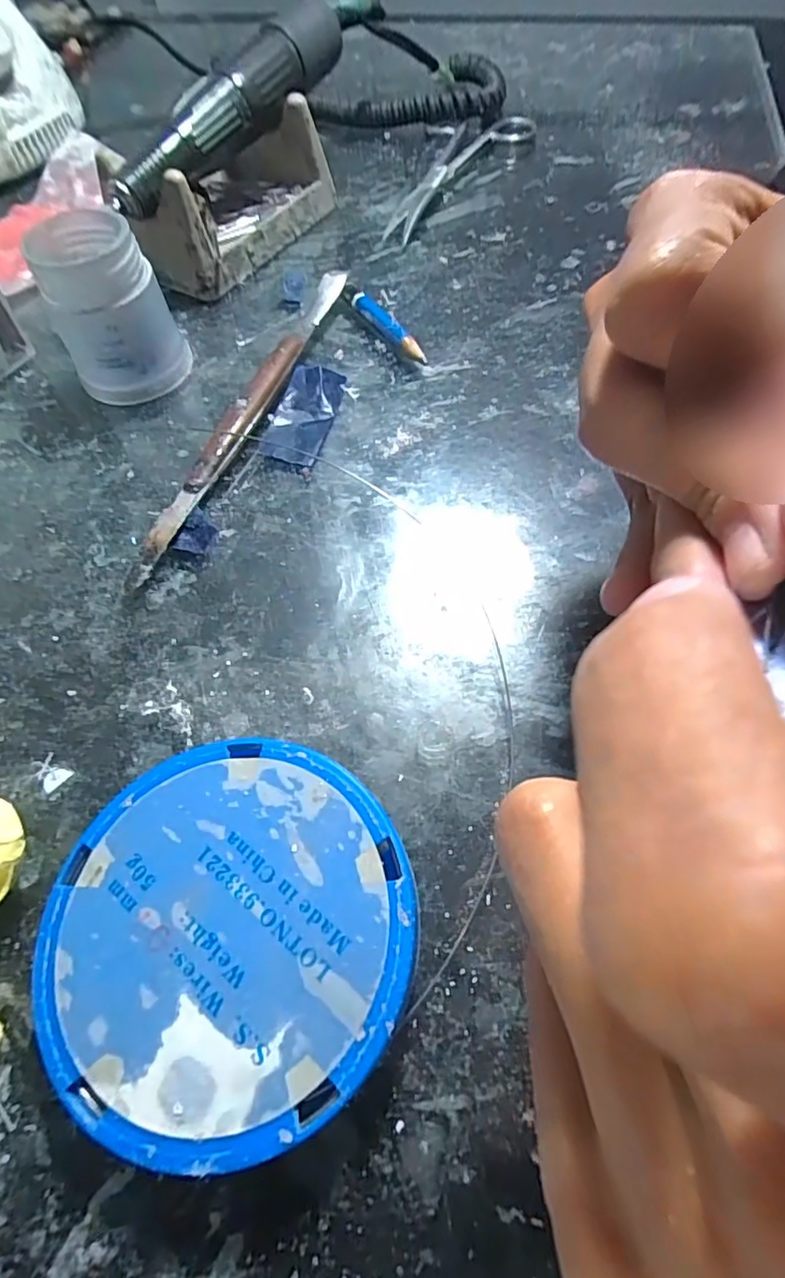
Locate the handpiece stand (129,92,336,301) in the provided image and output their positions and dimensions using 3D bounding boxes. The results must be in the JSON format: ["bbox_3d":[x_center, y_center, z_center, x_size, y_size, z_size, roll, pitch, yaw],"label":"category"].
[{"bbox_3d":[-0.076,-0.207,0.268,0.055,0.040,0.098,23,64,14],"label":"handpiece stand"}]

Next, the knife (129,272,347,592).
[{"bbox_3d":[-0.053,-0.087,0.217,0.013,0.011,0.164,17,63,11],"label":"knife"}]

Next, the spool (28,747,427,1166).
[{"bbox_3d":[-0.035,0.063,0.127,0.077,0.019,0.076,-1,61,1],"label":"spool"}]

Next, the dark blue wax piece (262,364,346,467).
[{"bbox_3d":[-0.033,-0.086,0.218,0.022,0.007,0.045,12,62,9],"label":"dark blue wax piece"}]

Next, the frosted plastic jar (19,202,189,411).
[{"bbox_3d":[-0.105,-0.123,0.216,0.040,0.051,0.038,-24,63,-11],"label":"frosted plastic jar"}]

